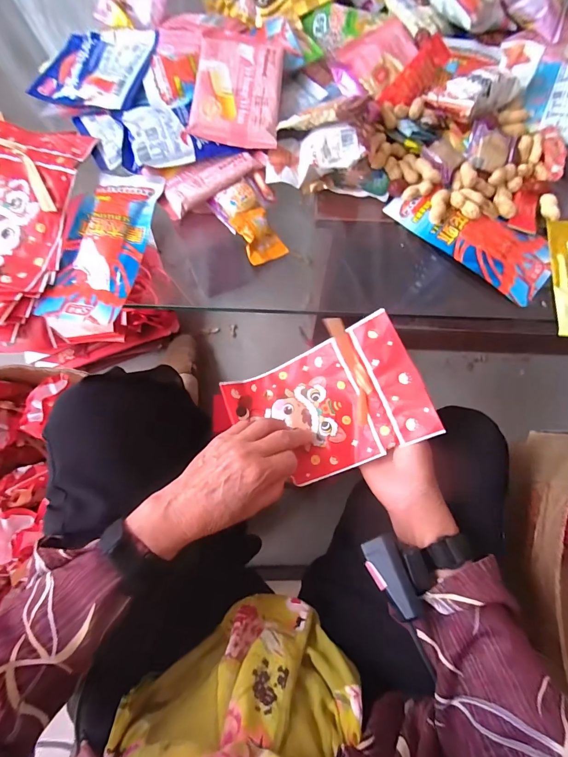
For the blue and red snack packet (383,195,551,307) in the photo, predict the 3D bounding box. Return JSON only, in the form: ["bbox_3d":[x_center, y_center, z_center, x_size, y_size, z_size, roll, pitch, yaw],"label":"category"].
[{"bbox_3d":[0.223,-0.171,0.404,0.190,0.007,0.084,41,76,11],"label":"blue and red snack packet"}]

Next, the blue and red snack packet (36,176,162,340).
[{"bbox_3d":[-0.209,-0.147,0.399,0.096,0.014,0.209,12,72,3],"label":"blue and red snack packet"}]

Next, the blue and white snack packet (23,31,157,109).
[{"bbox_3d":[-0.257,-0.411,0.467,0.172,0.014,0.115,13,83,17],"label":"blue and white snack packet"}]

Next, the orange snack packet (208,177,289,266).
[{"bbox_3d":[-0.040,-0.185,0.412,0.052,0.022,0.102,-32,75,-10],"label":"orange snack packet"}]

